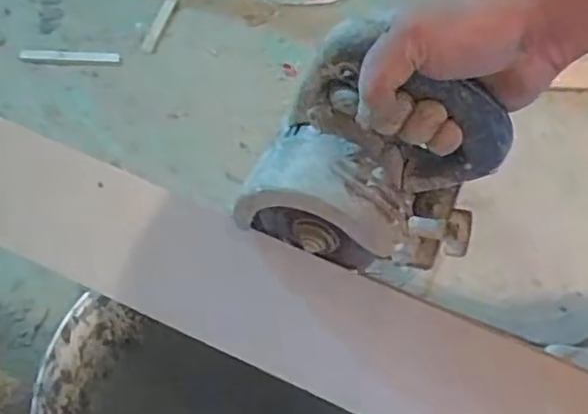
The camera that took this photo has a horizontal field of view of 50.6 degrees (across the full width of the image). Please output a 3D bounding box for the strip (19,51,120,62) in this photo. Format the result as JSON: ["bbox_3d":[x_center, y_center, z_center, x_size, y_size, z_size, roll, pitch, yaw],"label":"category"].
[{"bbox_3d":[-0.416,-0.278,1.157,0.175,0.014,0.023,0,58,-4],"label":"strip"}]

